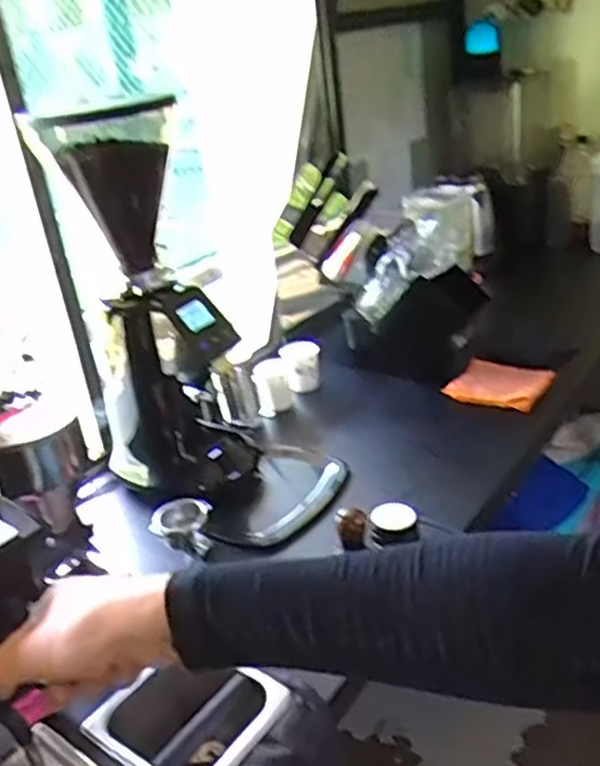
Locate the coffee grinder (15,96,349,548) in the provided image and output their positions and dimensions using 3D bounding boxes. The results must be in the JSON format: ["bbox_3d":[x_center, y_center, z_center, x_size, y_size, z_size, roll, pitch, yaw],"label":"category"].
[{"bbox_3d":[-0.144,-0.066,1.057,0.294,0.626,0.244,13,32,36],"label":"coffee grinder"}]

